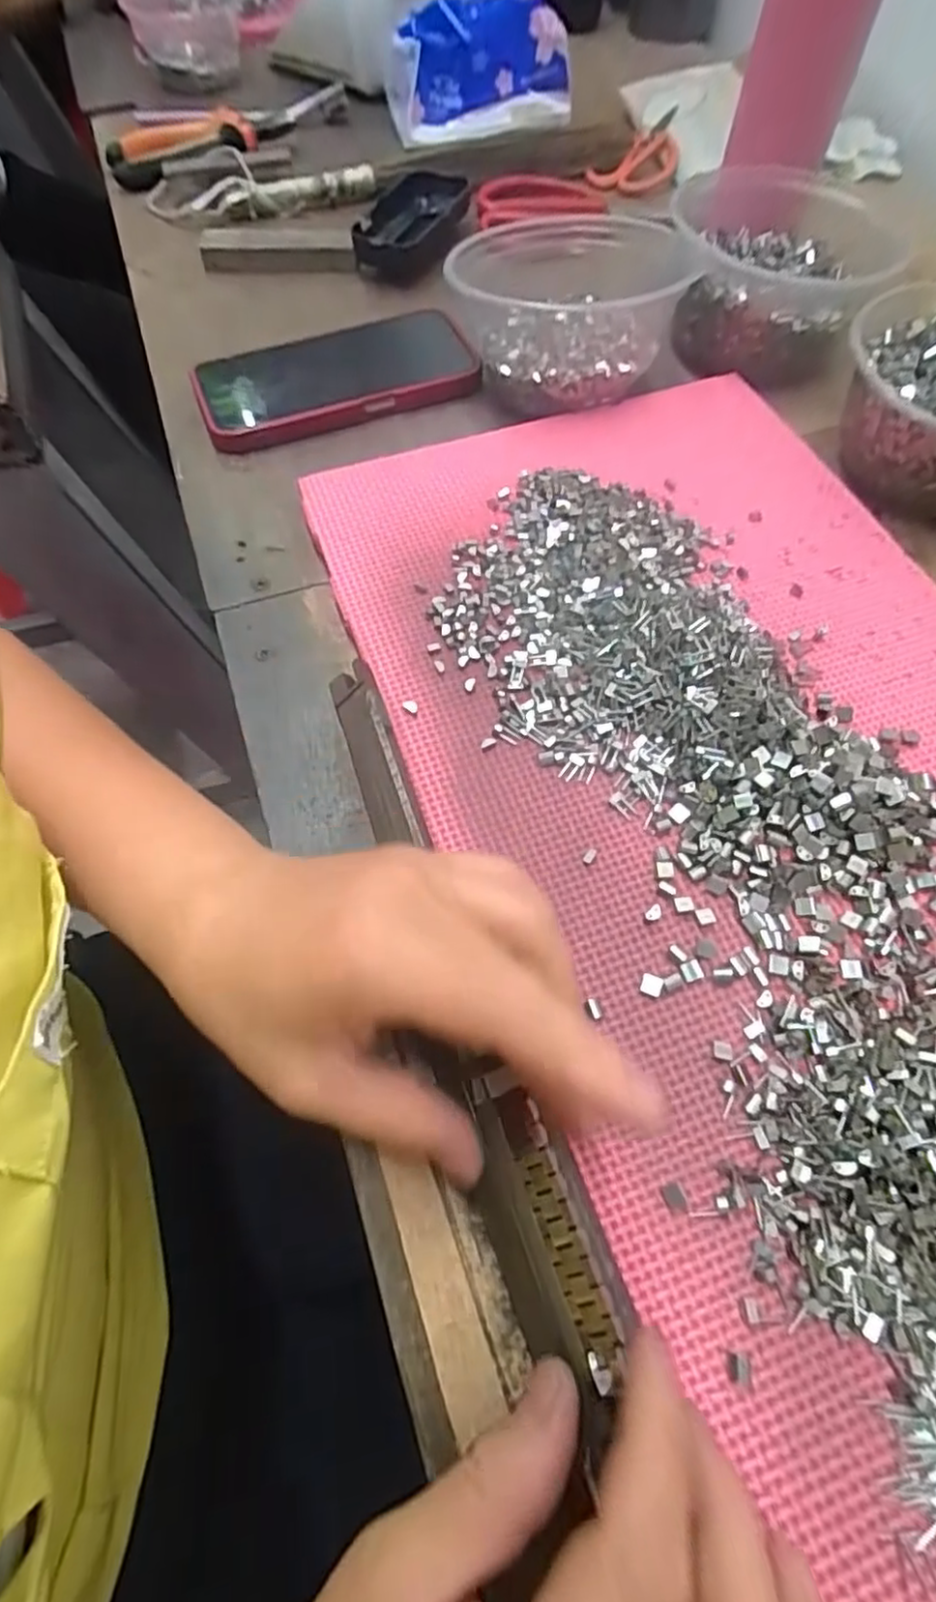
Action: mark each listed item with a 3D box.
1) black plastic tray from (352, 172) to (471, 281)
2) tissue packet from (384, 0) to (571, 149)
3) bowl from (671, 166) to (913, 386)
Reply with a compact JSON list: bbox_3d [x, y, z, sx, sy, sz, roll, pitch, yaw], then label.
[{"bbox_3d":[-0.043,-0.427,0.495,0.057,0.030,0.102,22,67,14],"label":"black plastic tray"},{"bbox_3d":[0.009,-0.626,0.570,0.156,0.075,0.053,-8,63,0],"label":"tissue packet"},{"bbox_3d":[0.184,-0.318,0.402,0.120,0.069,0.137,10,64,9],"label":"bowl"}]

